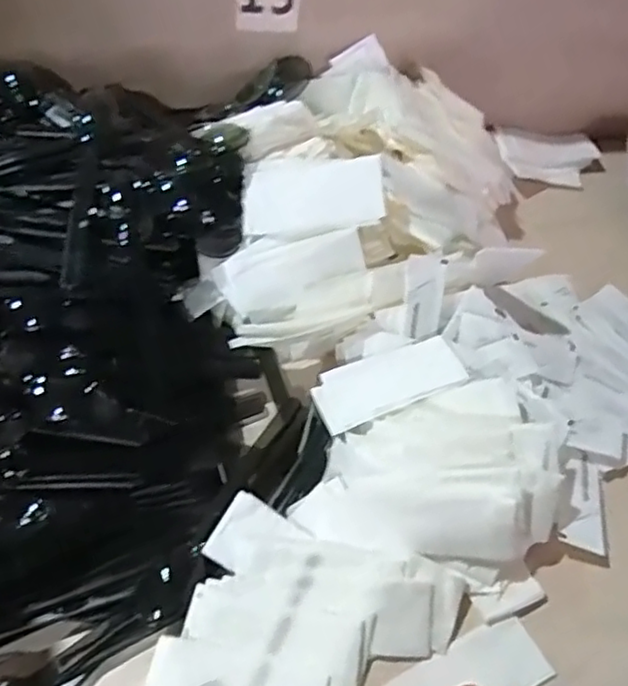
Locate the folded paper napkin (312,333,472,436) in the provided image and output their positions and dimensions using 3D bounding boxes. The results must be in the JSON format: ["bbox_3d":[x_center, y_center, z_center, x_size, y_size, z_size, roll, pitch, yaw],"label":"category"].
[{"bbox_3d":[0.048,0.024,0.443,0.096,0.004,0.048,-23,45,-8],"label":"folded paper napkin"}]

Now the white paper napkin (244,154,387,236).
[{"bbox_3d":[0.000,-0.105,0.473,0.098,0.010,0.053,-1,91,12],"label":"white paper napkin"}]

